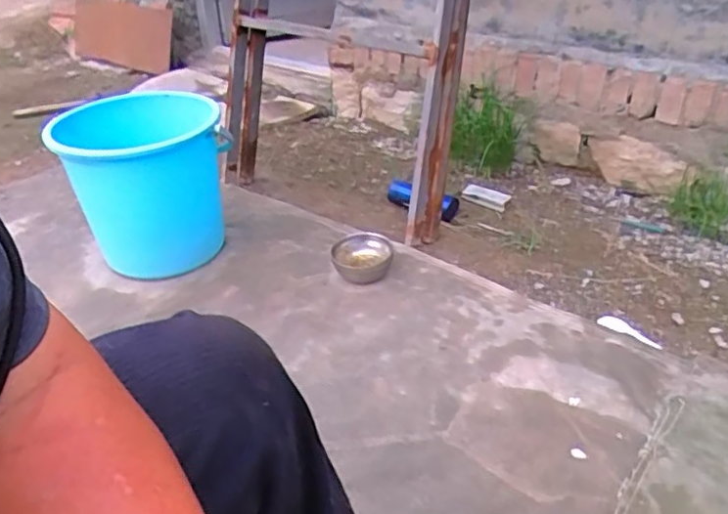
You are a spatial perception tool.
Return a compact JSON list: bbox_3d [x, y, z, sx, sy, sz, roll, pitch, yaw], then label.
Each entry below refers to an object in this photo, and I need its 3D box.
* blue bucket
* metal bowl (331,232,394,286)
[{"bbox_3d":[-0.481,-0.168,1.383,0.316,0.305,0.326,-5,32,-6],"label":"blue bucket"},{"bbox_3d":[-0.003,0.002,1.371,0.134,0.063,0.145,2,32,5],"label":"metal bowl"}]

